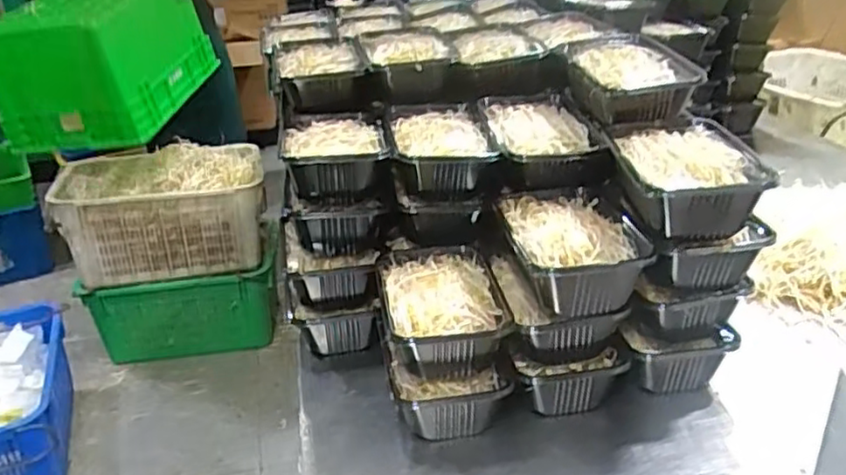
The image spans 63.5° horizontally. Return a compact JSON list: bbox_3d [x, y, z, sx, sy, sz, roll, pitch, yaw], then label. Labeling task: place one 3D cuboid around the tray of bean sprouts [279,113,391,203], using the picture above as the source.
[{"bbox_3d":[-0.105,-0.099,0.820,0.115,0.064,0.174,-6,29,-7],"label":"tray of bean sprouts"}]

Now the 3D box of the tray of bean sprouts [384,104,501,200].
[{"bbox_3d":[0.019,-0.102,0.821,0.116,0.066,0.173,-6,29,-6],"label":"tray of bean sprouts"}]

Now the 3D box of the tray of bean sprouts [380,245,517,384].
[{"bbox_3d":[0.019,0.078,0.716,0.118,0.064,0.174,-6,29,-7],"label":"tray of bean sprouts"}]

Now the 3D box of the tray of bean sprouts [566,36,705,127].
[{"bbox_3d":[0.239,-0.185,0.795,0.134,0.059,0.166,0,29,6],"label":"tray of bean sprouts"}]

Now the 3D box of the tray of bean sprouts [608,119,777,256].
[{"bbox_3d":[0.255,-0.059,0.679,0.121,0.065,0.182,-3,29,-1],"label":"tray of bean sprouts"}]

